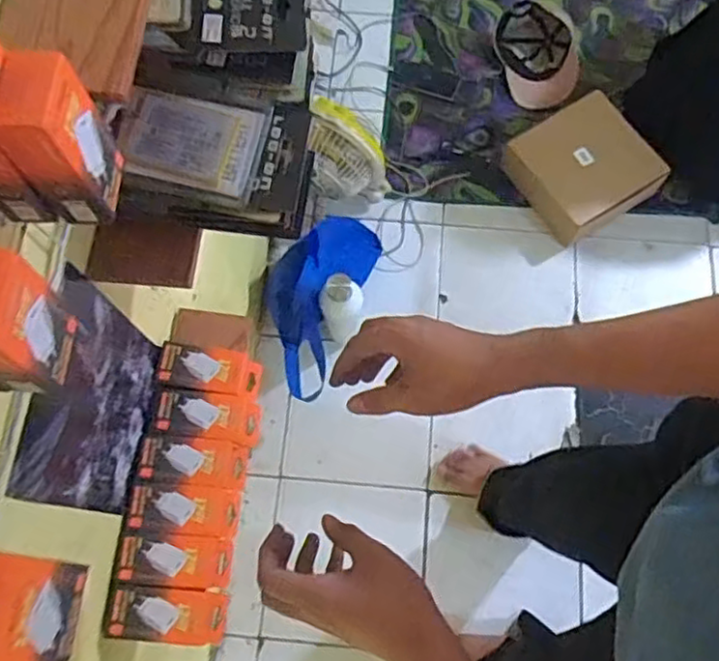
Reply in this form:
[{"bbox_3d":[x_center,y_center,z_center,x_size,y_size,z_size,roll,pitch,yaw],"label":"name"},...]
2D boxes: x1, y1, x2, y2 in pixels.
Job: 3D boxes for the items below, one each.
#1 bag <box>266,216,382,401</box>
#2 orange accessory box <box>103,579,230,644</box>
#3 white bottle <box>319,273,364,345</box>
[{"bbox_3d":[-0.090,-0.065,1.374,0.163,0.193,0.405,17,72,6],"label":"bag"},{"bbox_3d":[-0.210,0.313,0.753,0.127,0.027,0.056,13,64,-17],"label":"orange accessory box"},{"bbox_3d":[-0.035,-0.053,1.300,0.066,0.192,0.077,32,74,11],"label":"white bottle"}]

